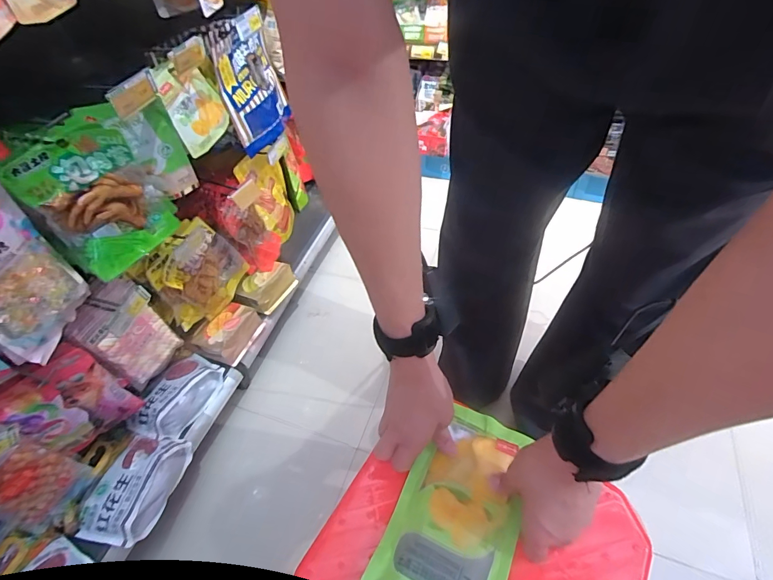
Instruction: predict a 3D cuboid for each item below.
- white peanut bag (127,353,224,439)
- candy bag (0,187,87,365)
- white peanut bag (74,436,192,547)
[{"bbox_3d":[-0.479,0.235,0.912,0.126,0.068,0.200,14,53,17],"label":"white peanut bag"},{"bbox_3d":[-0.549,-0.022,0.581,0.054,0.245,0.162,9,51,13],"label":"candy bag"},{"bbox_3d":[-0.501,0.387,0.790,0.137,0.068,0.189,5,51,10],"label":"white peanut bag"}]

